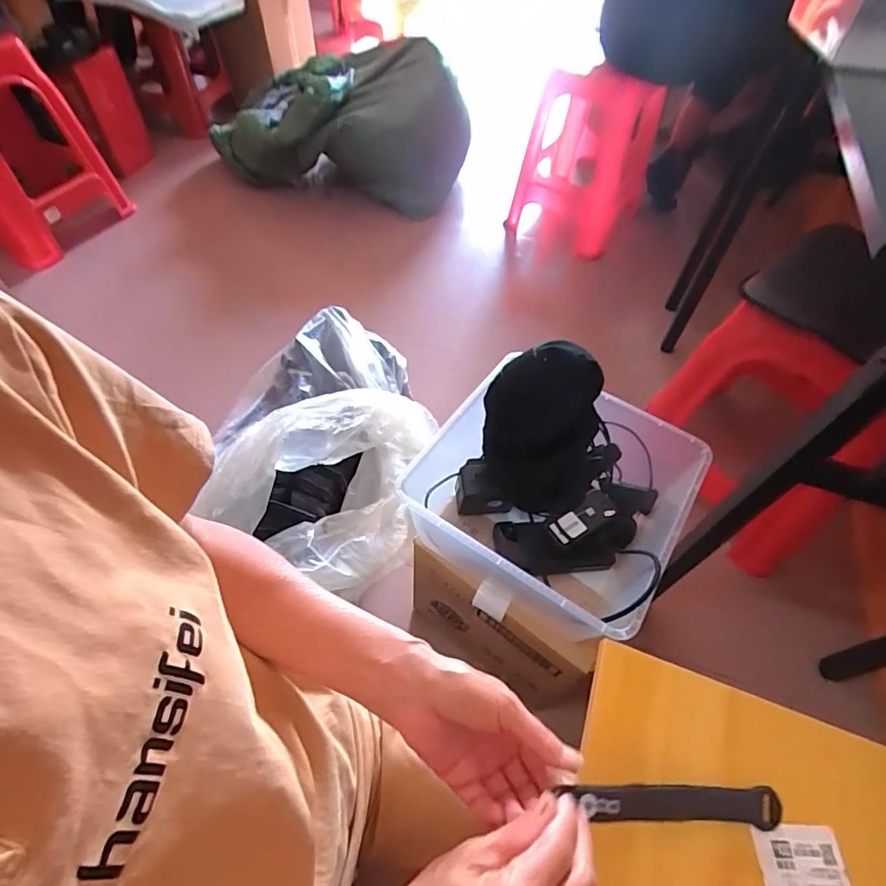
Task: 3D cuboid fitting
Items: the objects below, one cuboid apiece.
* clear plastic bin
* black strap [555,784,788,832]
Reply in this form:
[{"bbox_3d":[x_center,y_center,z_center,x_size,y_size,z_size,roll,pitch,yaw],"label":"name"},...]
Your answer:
[{"bbox_3d":[0.139,0.075,0.665,0.302,0.158,0.297,30,58,18],"label":"clear plastic bin"},{"bbox_3d":[0.157,0.241,0.335,0.166,0.019,0.022,14,52,-17],"label":"black strap"}]

